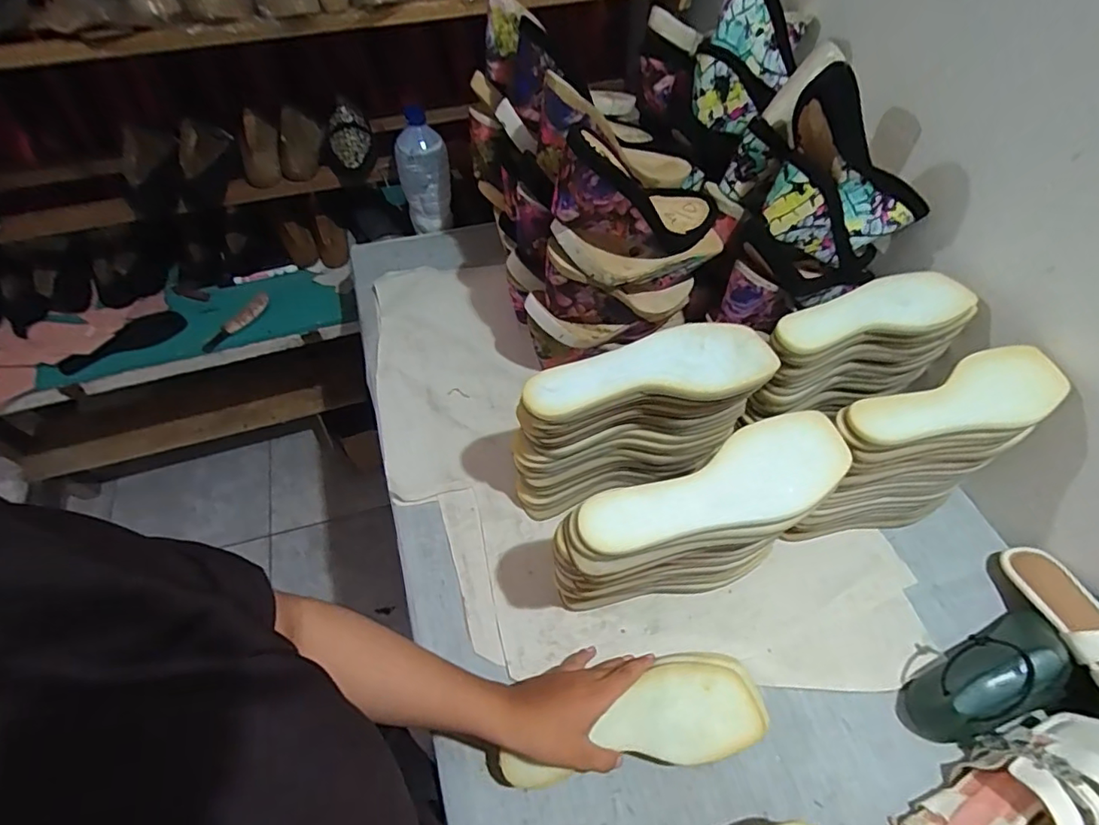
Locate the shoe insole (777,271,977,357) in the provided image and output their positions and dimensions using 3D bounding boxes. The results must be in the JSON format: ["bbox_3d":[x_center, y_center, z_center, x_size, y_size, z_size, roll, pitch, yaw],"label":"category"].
[{"bbox_3d":[0.350,-0.115,0.598,0.228,0.014,0.074,-11,61,-8],"label":"shoe insole"}]

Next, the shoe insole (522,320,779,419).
[{"bbox_3d":[0.095,-0.038,0.511,0.240,0.017,0.082,-16,57,-12],"label":"shoe insole"}]

